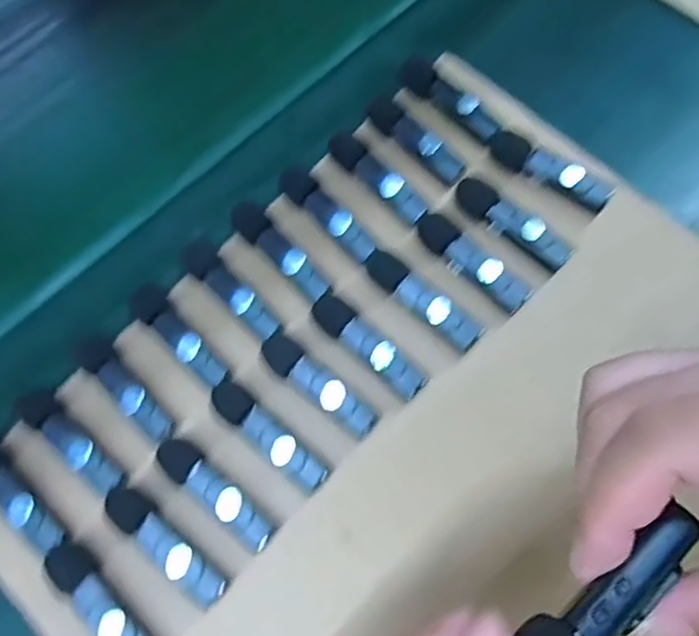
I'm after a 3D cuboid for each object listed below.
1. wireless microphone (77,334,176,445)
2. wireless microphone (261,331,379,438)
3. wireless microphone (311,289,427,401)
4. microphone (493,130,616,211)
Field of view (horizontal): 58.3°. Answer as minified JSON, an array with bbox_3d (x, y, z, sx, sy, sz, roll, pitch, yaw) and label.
[{"bbox_3d":[-0.106,0.032,0.295,0.015,0.010,0.064,-42,74,-11],"label":"wireless microphone"},{"bbox_3d":[-0.015,0.032,0.294,0.063,0.012,0.016,40,77,14],"label":"wireless microphone"},{"bbox_3d":[0.009,0.012,0.297,0.017,0.011,0.063,-44,75,-12],"label":"wireless microphone"},{"bbox_3d":[0.103,-0.078,0.319,0.065,0.011,0.016,32,75,16],"label":"microphone"}]

